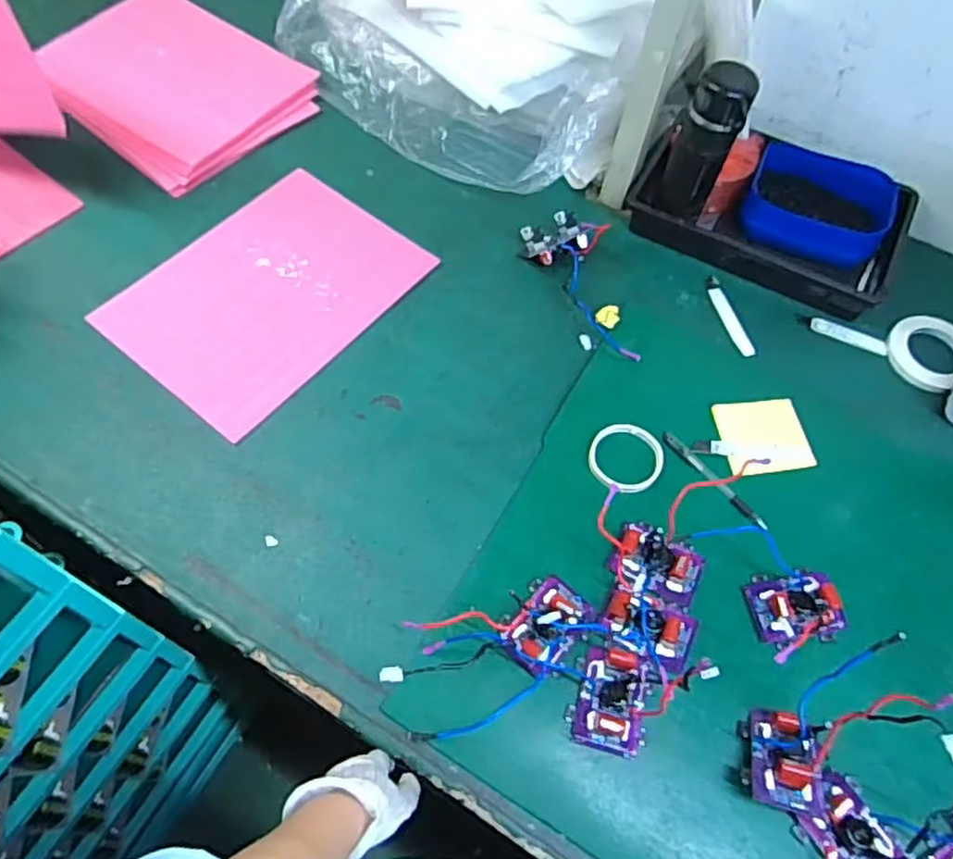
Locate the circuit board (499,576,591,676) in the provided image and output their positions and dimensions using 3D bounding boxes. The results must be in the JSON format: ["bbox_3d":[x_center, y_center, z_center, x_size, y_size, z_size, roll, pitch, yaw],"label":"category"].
[{"bbox_3d":[0.074,0.201,0.737,0.061,0.030,0.099,40,68,17],"label":"circuit board"}]

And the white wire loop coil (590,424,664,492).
[{"bbox_3d":[0.182,0.035,0.852,0.088,0.011,0.092,1,62,-2],"label":"white wire loop coil"}]

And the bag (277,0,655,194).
[{"bbox_3d":[0.012,-0.655,1.083,0.583,0.233,0.458,29,65,12],"label":"bag"}]

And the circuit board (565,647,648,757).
[{"bbox_3d":[0.138,0.272,0.714,0.072,0.021,0.099,17,63,6],"label":"circuit board"}]

